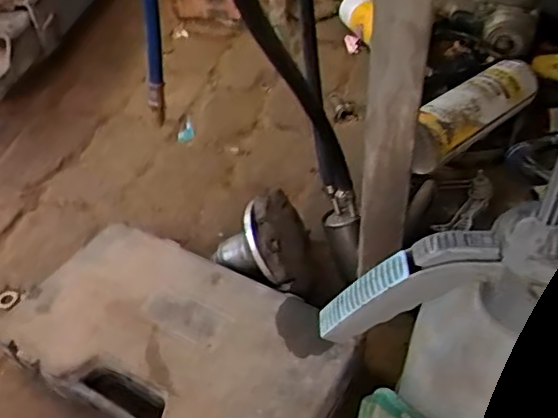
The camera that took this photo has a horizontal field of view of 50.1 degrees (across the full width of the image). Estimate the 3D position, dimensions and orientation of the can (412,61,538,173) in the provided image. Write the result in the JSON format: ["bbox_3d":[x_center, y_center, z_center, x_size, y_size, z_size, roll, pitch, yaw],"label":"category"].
[{"bbox_3d":[0.213,-0.109,0.659,0.202,0.049,0.056,-36,52,-29],"label":"can"}]

